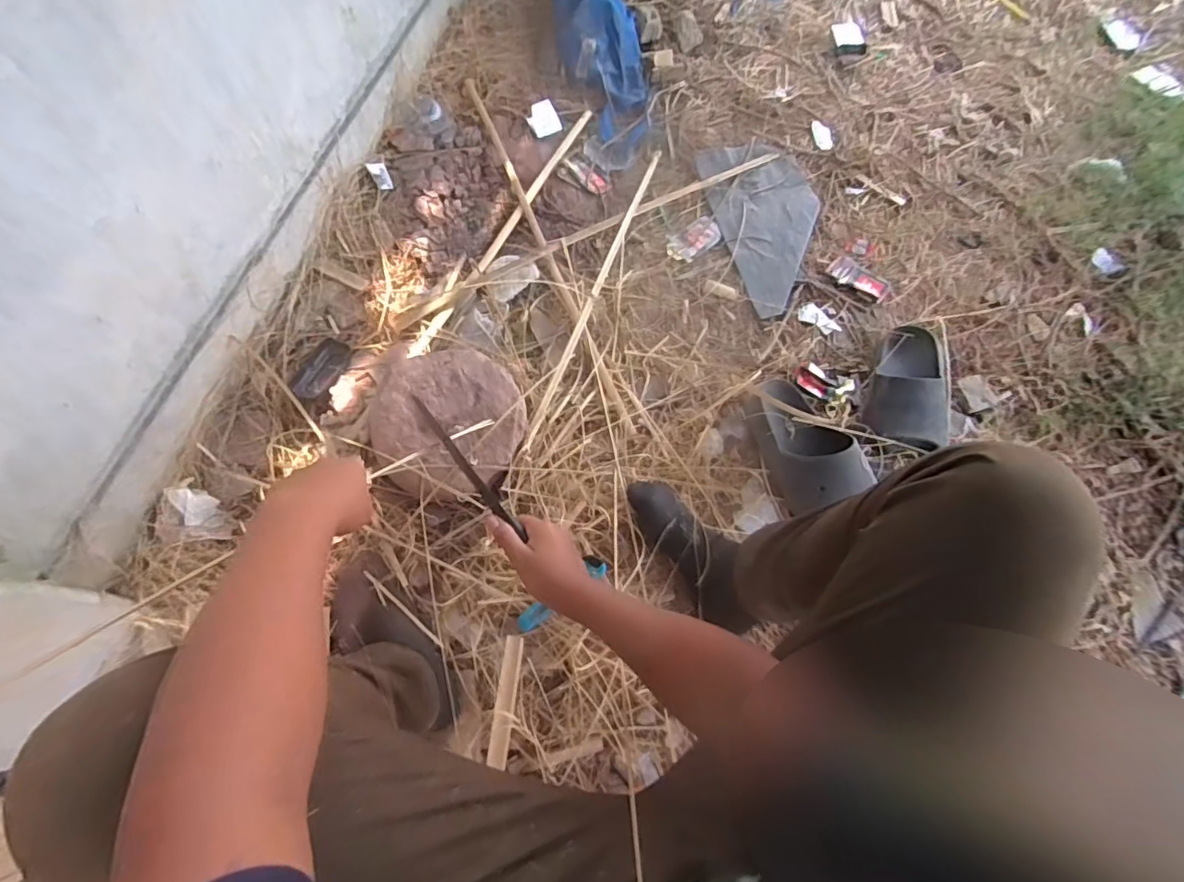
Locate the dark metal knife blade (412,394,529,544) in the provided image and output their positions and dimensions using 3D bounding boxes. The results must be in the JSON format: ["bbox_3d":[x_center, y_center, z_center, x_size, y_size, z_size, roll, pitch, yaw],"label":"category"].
[{"bbox_3d":[-0.149,0.033,0.657,0.016,0.021,0.207,-38,81,-11],"label":"dark metal knife blade"}]

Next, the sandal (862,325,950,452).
[{"bbox_3d":[0.513,-0.100,0.872,0.123,0.062,0.241,22,60,5],"label":"sandal"}]

